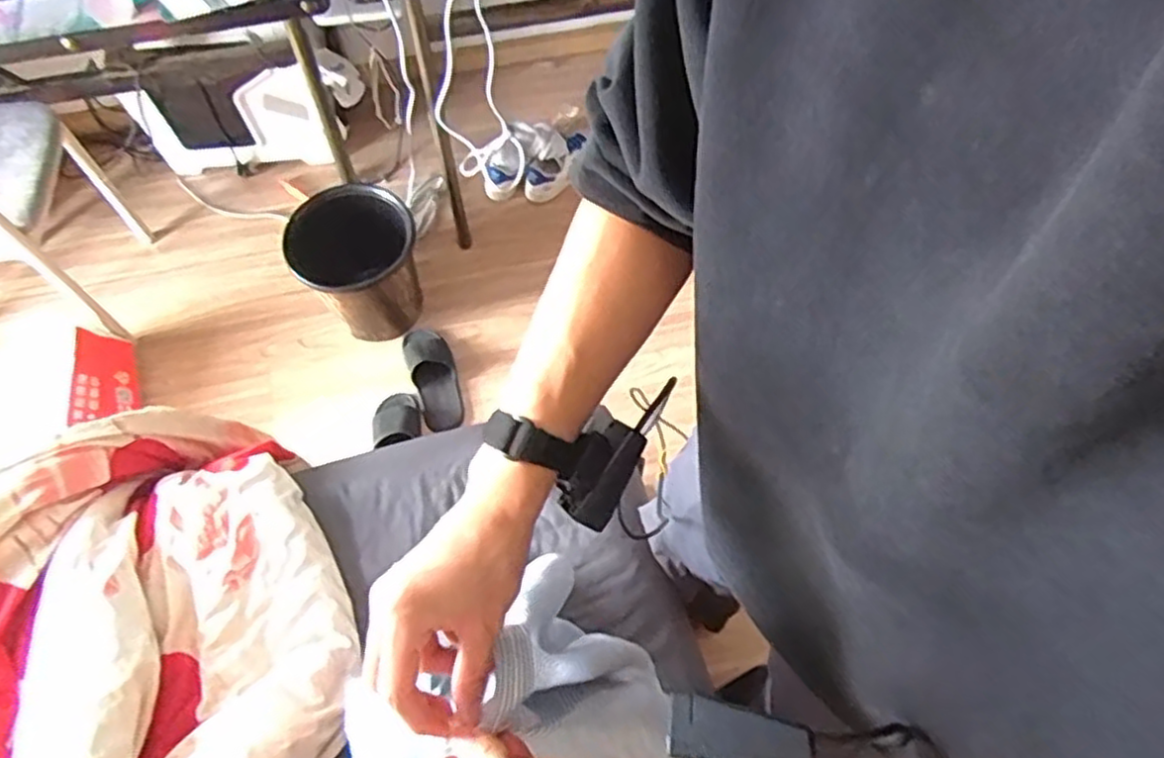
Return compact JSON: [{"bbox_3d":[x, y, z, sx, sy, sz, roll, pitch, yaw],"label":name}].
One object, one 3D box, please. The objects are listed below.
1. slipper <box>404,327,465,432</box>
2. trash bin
[{"bbox_3d":[-0.334,-0.005,1.643,0.104,0.061,0.254,-16,65,-8],"label":"slipper"},{"bbox_3d":[-0.476,-0.242,1.621,0.250,0.315,0.230,0,64,-1],"label":"trash bin"}]

